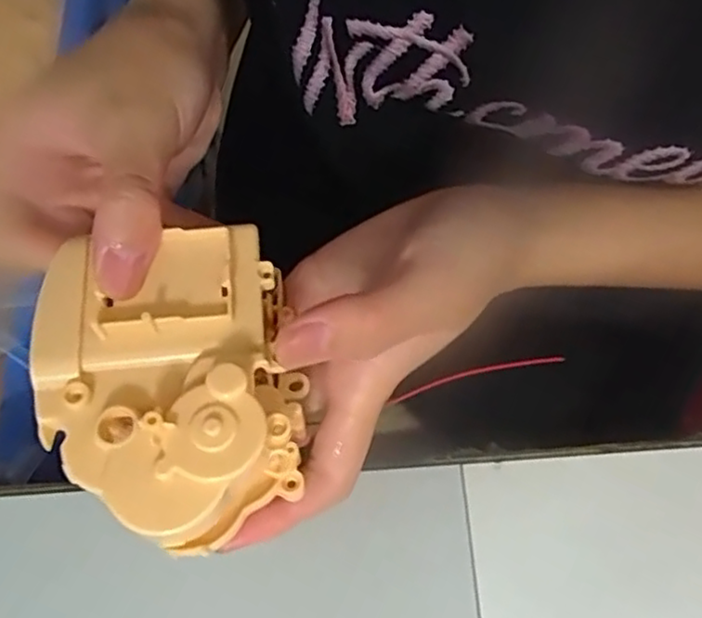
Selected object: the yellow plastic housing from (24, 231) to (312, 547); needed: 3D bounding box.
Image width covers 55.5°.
[{"bbox_3d":[-0.054,0.023,0.201,0.072,0.031,0.093,-15,69,-3],"label":"yellow plastic housing"}]

